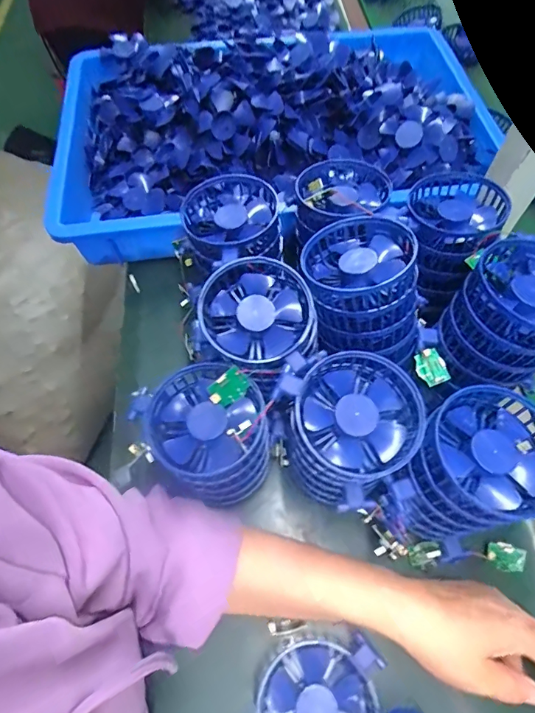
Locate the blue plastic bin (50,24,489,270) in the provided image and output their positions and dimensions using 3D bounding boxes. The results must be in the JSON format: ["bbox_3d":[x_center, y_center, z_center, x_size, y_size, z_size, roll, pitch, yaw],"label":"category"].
[{"bbox_3d":[0.009,-0.326,0.559,0.544,0.118,0.336,-5,62,-4],"label":"blue plastic bin"}]

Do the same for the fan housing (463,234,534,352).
[{"bbox_3d":[0.207,-0.049,0.328,0.091,0.034,0.075,39,68,18],"label":"fan housing"}]

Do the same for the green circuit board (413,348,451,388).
[{"bbox_3d":[0.143,0.010,0.369,0.024,0.004,0.031,-34,78,13],"label":"green circuit board"}]

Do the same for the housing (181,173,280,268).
[{"bbox_3d":[-0.037,-0.134,0.402,0.087,0.031,0.105,-29,66,-16],"label":"housing"}]

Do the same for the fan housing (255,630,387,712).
[{"bbox_3d":[0.043,0.271,0.331,0.105,0.028,0.084,-26,65,-14],"label":"fan housing"}]

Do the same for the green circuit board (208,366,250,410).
[{"bbox_3d":[-0.030,0.025,0.328,0.031,0.008,0.022,-37,95,5],"label":"green circuit board"}]

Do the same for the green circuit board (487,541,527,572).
[{"bbox_3d":[0.215,0.179,0.376,0.034,0.006,0.023,7,62,2],"label":"green circuit board"}]

